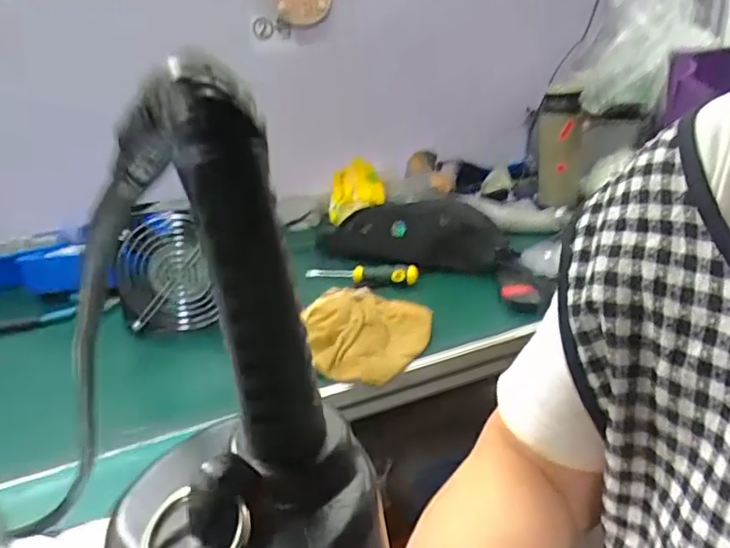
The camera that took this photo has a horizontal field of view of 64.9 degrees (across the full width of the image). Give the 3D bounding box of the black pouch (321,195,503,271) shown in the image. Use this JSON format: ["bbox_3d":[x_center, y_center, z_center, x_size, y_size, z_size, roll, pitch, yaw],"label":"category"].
[{"bbox_3d":[0.069,-0.065,0.835,0.255,0.048,0.181,2,23,12],"label":"black pouch"}]

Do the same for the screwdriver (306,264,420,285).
[{"bbox_3d":[-0.005,-0.003,0.777,0.161,0.029,0.034,6,24,20],"label":"screwdriver"}]

